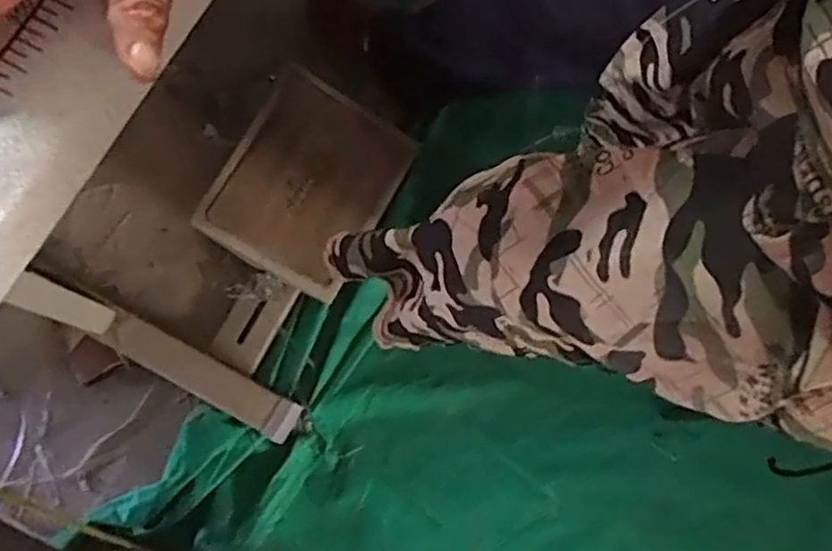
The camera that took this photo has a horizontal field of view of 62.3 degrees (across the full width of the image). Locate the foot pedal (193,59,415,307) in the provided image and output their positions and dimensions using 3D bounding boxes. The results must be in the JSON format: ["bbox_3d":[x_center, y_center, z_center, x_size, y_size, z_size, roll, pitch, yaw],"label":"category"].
[{"bbox_3d":[-0.144,-0.130,0.944,0.210,0.027,0.267,32,80,-15],"label":"foot pedal"}]

